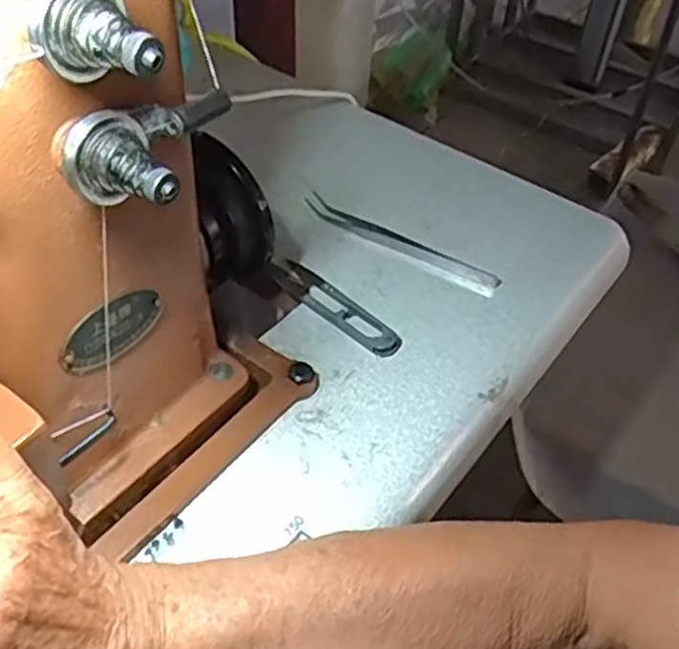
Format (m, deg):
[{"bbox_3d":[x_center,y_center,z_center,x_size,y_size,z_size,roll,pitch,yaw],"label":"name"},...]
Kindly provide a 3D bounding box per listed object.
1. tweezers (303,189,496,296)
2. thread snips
[{"bbox_3d":[0.039,-0.054,0.520,0.148,0.009,0.019,27,51,21],"label":"tweezers"},{"bbox_3d":[-0.004,-0.014,0.477,0.024,0.006,0.105,-33,56,-30],"label":"thread snips"}]

